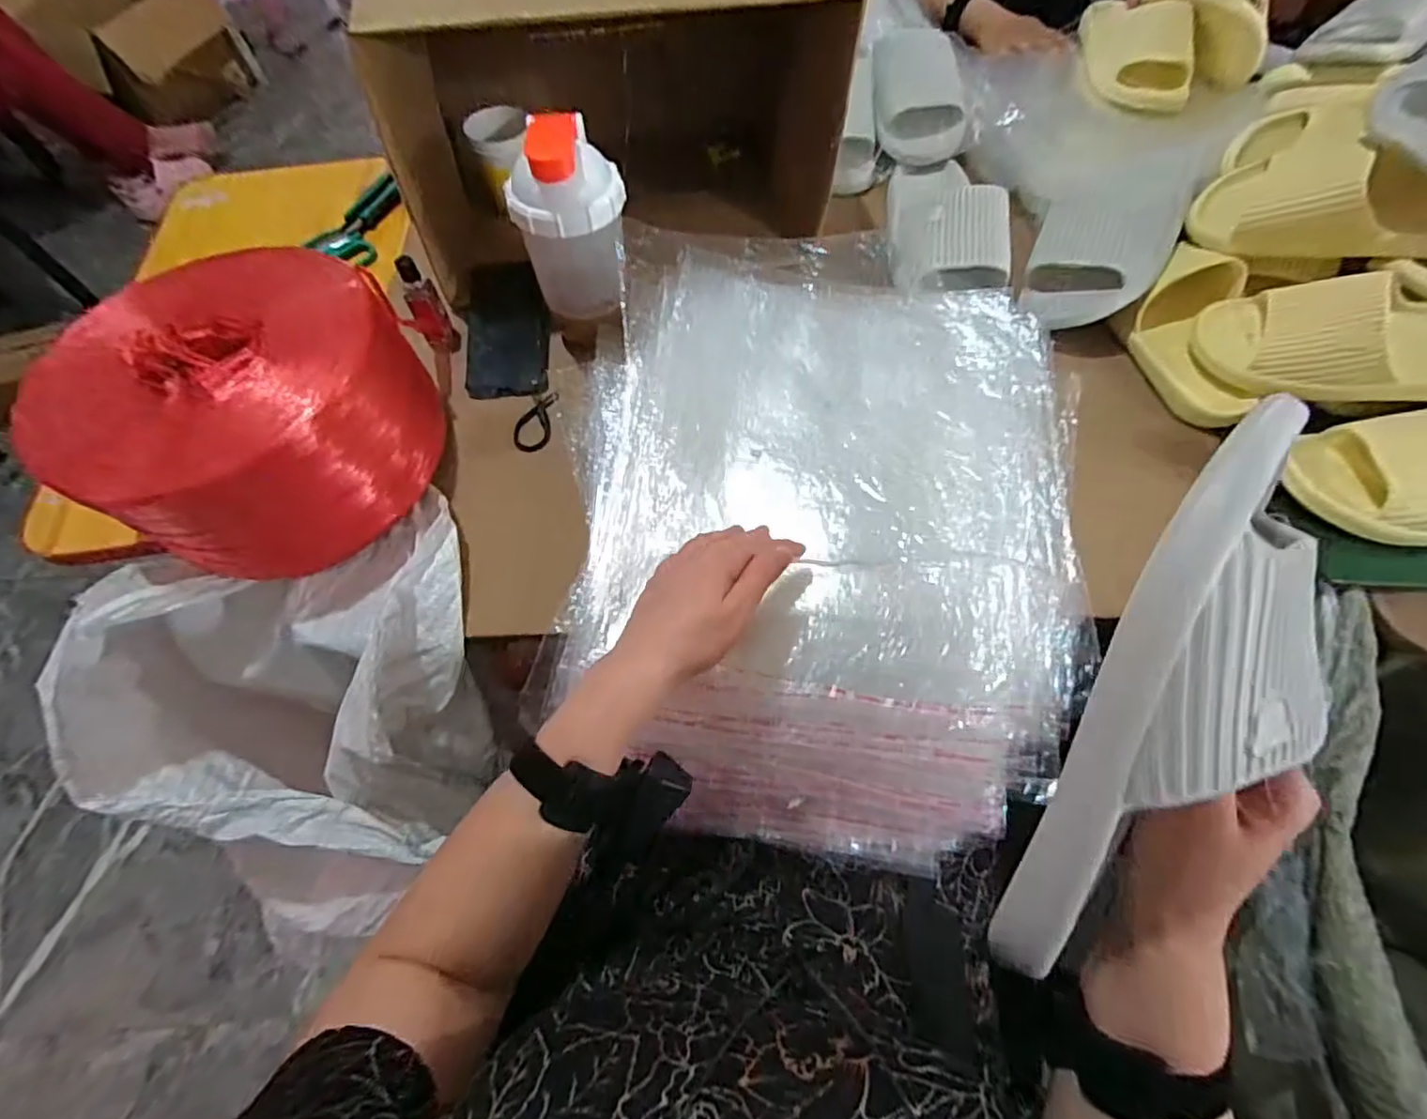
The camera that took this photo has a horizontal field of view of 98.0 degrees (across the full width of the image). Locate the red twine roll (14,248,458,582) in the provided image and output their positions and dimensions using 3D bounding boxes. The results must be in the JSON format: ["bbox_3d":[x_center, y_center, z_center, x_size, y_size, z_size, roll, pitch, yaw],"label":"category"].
[{"bbox_3d":[-0.381,-0.125,0.520,0.258,0.134,0.255,-1,62,1],"label":"red twine roll"}]

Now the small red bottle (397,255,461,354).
[{"bbox_3d":[-0.286,-0.256,0.610,0.032,0.087,0.026,-28,64,-13],"label":"small red bottle"}]

